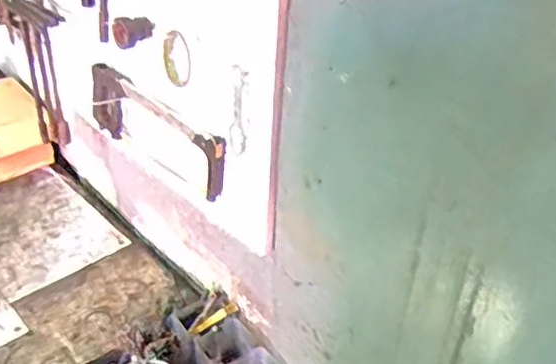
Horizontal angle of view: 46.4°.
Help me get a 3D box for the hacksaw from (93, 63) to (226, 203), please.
[{"bbox_3d":[-0.227,-0.096,1.171,0.387,0.129,0.047,30,43,34],"label":"hacksaw"}]

